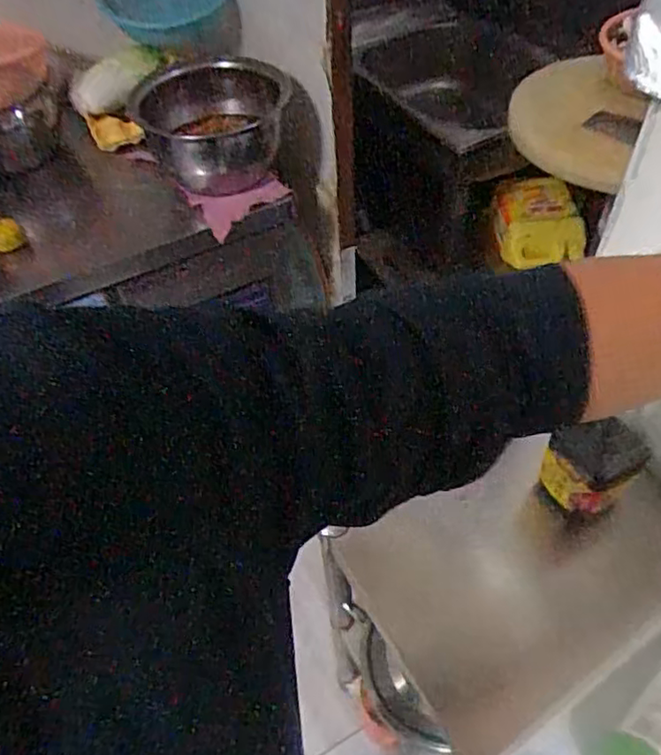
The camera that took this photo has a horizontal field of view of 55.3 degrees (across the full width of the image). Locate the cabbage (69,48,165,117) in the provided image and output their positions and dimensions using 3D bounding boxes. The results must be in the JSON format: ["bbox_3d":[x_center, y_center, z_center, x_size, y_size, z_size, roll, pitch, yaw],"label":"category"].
[{"bbox_3d":[-0.350,-0.487,1.033,0.158,0.051,0.067,-26,52,7],"label":"cabbage"}]

